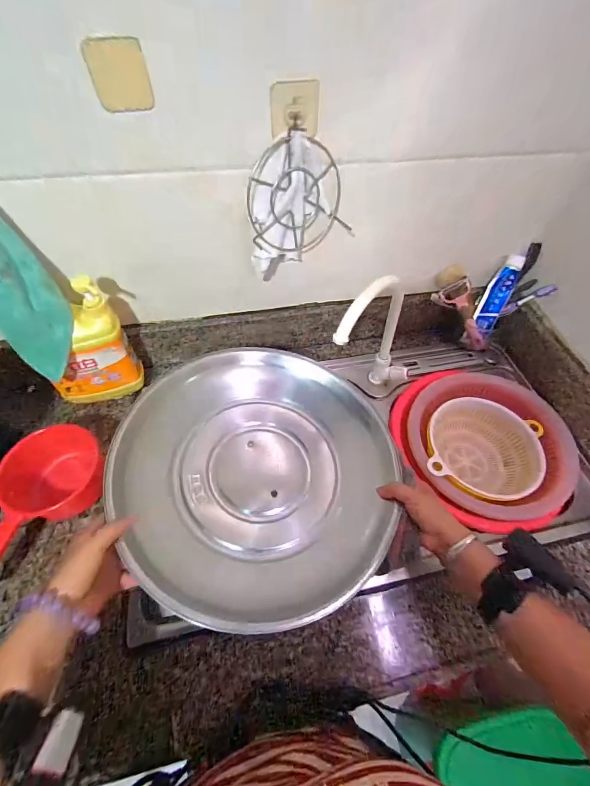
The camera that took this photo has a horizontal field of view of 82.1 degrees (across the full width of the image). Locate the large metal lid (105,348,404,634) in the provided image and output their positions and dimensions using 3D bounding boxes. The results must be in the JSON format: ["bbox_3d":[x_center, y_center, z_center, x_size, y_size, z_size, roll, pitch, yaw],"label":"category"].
[{"bbox_3d":[-0.050,0.109,0.508,0.384,0.074,0.389,4,59,-7],"label":"large metal lid"}]

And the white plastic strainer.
[{"bbox_3d":[0.348,0.124,0.656,0.209,0.097,0.193,-32,62,-22],"label":"white plastic strainer"}]

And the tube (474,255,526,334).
[{"bbox_3d":[0.423,-0.205,0.709,0.048,0.157,0.022,20,29,11],"label":"tube"}]

